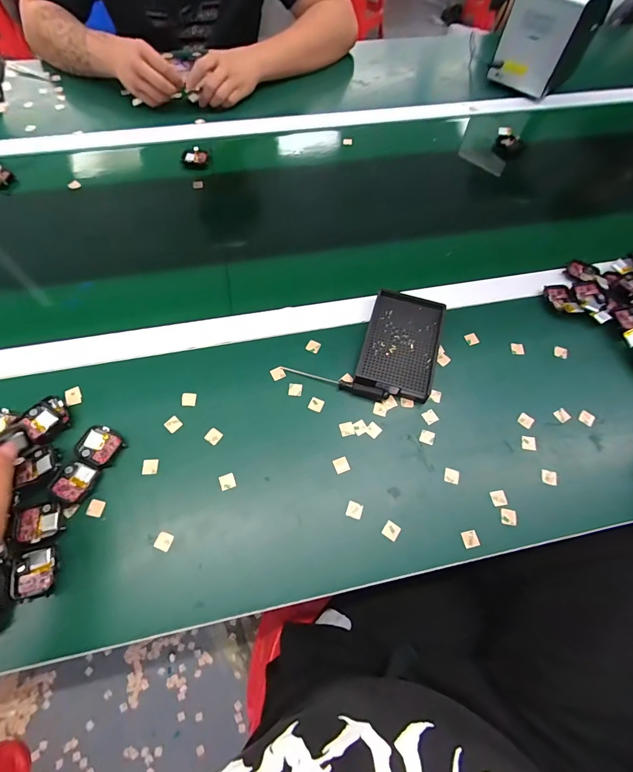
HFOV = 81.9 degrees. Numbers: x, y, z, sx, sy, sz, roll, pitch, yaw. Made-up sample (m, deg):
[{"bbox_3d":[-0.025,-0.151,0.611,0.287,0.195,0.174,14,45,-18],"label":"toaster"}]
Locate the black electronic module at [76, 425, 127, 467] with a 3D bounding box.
[{"bbox_3d":[-0.235,0.065,0.397,0.046,0.008,0.038,24,65,9],"label":"black electronic module"}]

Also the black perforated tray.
[{"bbox_3d":[0.104,-0.047,0.455,0.097,0.029,0.150,21,64,8],"label":"black perforated tray"}]

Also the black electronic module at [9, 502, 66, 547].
[{"bbox_3d":[-0.275,0.136,0.360,0.044,0.007,0.037,-13,65,-9],"label":"black electronic module"}]

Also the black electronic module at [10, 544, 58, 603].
[{"bbox_3d":[-0.264,0.176,0.343,0.035,0.010,0.043,-14,65,-10],"label":"black electronic module"}]

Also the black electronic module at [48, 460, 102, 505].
[{"bbox_3d":[-0.250,0.098,0.378,0.037,0.009,0.041,21,64,7],"label":"black electronic module"}]

